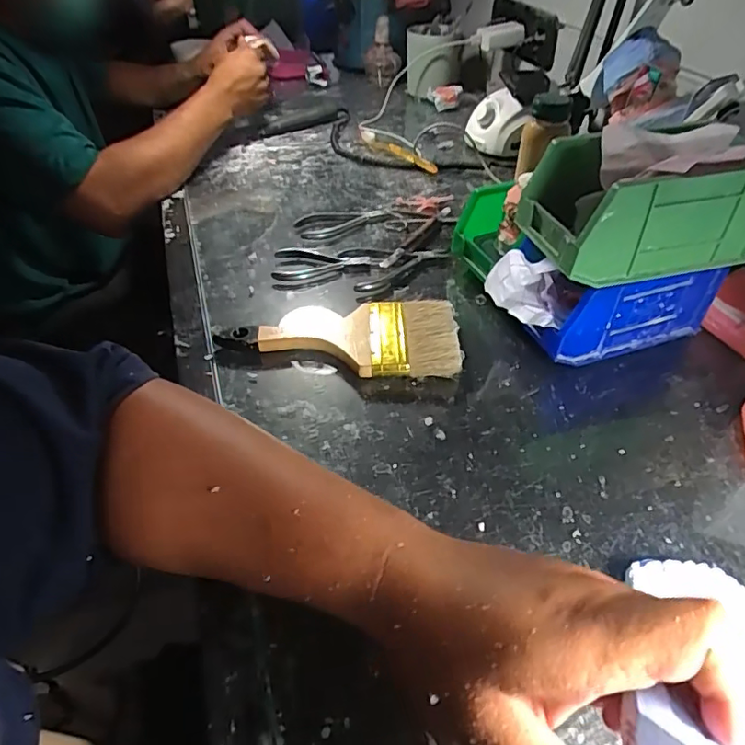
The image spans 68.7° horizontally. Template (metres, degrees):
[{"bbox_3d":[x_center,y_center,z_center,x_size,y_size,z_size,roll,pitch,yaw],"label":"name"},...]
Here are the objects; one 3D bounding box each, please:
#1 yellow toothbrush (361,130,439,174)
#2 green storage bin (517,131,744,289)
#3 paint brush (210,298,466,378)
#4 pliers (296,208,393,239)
[{"bbox_3d":[0.039,-0.341,0.841,0.022,0.015,0.178,-30,51,-27],"label":"yellow toothbrush"},{"bbox_3d":[0.218,-0.139,0.446,0.166,0.082,0.097,-9,44,-8],"label":"green storage bin"},{"bbox_3d":[-0.030,-0.035,0.514,0.219,0.022,0.096,2,44,3],"label":"paint brush"},{"bbox_3d":[-0.038,-0.197,0.694,0.132,0.011,0.055,-25,48,-23],"label":"pliers"}]

